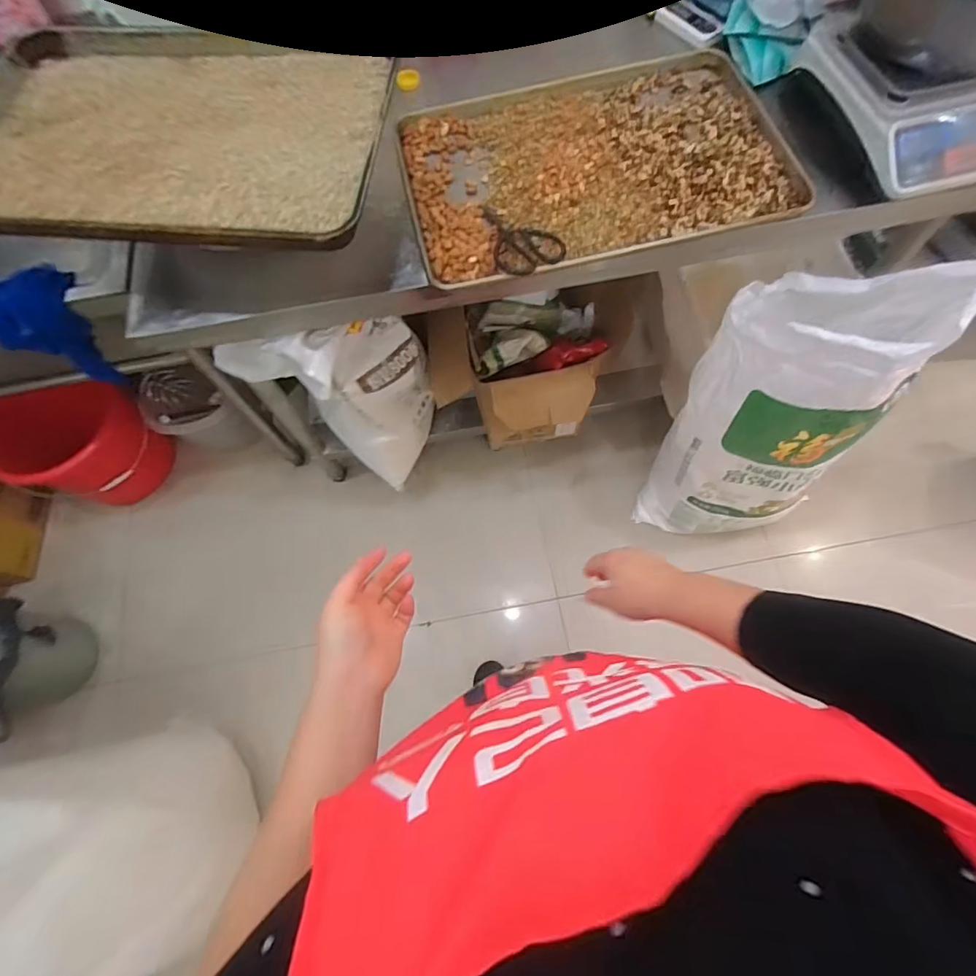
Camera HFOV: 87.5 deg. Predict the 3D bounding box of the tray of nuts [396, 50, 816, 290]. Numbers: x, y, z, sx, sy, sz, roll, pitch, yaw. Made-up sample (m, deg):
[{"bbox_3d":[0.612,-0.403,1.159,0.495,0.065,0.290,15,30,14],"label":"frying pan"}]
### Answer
[{"bbox_3d":[0.162,-0.541,0.836,0.585,0.050,0.421,-12,73,-2],"label":"tray of nuts"}]

